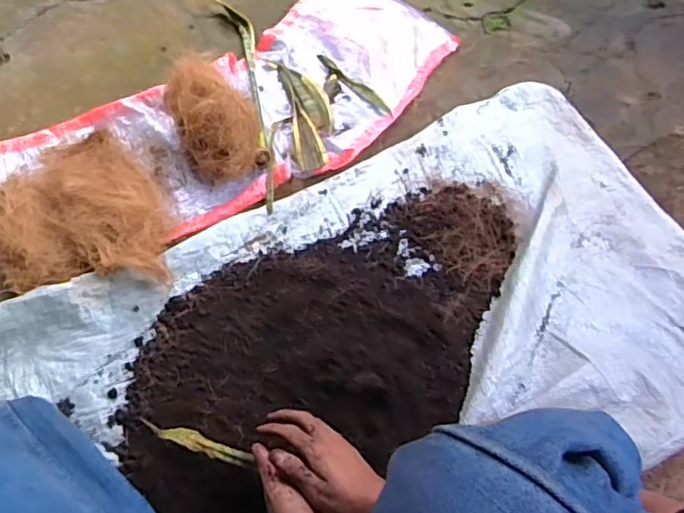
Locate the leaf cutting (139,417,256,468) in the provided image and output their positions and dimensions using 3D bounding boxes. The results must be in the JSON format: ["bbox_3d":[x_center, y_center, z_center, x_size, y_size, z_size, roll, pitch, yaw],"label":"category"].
[{"bbox_3d":[-0.168,0.206,0.672,0.161,0.016,0.020,9,57,27],"label":"leaf cutting"}]

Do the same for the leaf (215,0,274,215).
[{"bbox_3d":[-0.146,-0.275,0.975,0.050,0.026,0.482,-13,57,-6],"label":"leaf"}]

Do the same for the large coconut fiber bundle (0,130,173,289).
[{"bbox_3d":[-0.366,-0.052,0.816,0.242,0.085,0.230,-11,57,-4],"label":"large coconut fiber bundle"}]

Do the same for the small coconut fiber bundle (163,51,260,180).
[{"bbox_3d":[-0.185,-0.196,0.882,0.121,0.109,0.155,-11,59,-8],"label":"small coconut fiber bundle"}]

